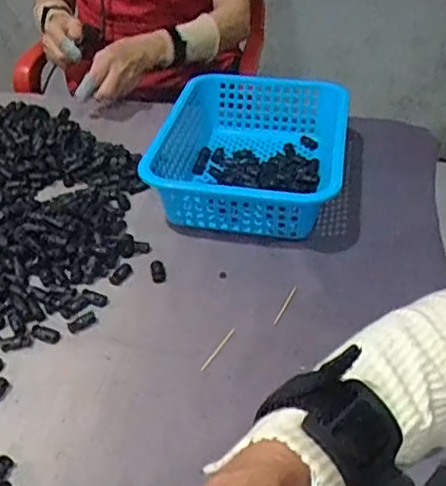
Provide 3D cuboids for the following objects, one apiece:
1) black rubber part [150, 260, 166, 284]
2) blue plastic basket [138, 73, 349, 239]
[{"bbox_3d":[-0.069,0.029,0.656,0.015,0.005,0.032,-8,39,-12],"label":"black rubber part"},{"bbox_3d":[0.038,-0.111,0.769,0.205,0.090,0.272,10,39,11],"label":"blue plastic basket"}]

